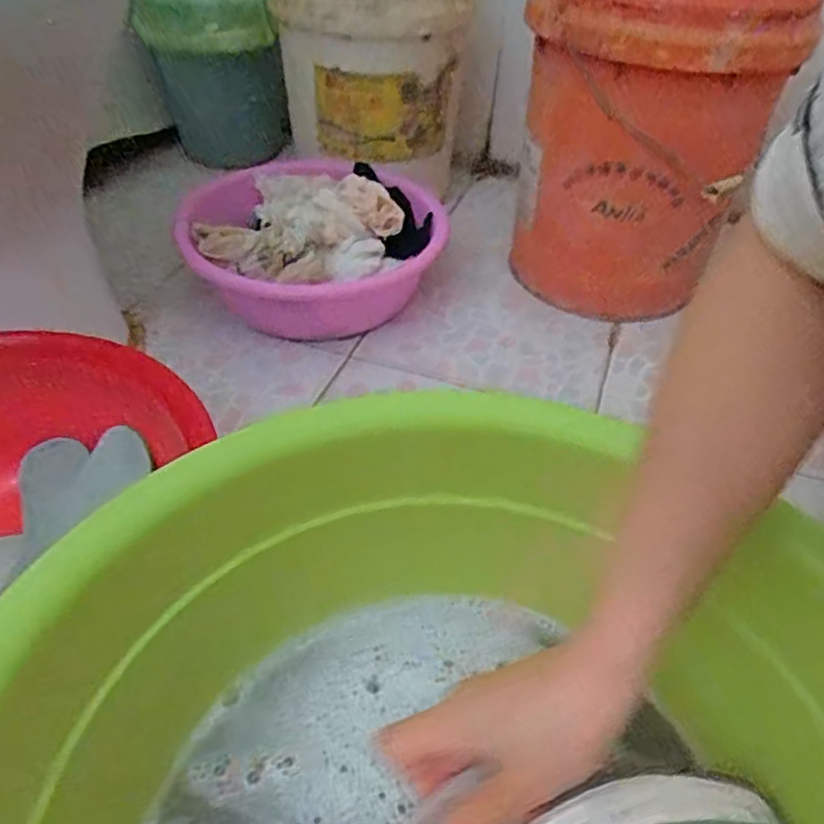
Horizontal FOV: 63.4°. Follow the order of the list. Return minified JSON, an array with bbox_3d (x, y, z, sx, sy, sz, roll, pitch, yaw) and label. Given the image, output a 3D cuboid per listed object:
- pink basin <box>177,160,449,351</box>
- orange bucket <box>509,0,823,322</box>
[{"bbox_3d":[-0.140,-0.220,0.878,0.300,0.144,0.326,2,43,-2],"label":"pink basin"},{"bbox_3d":[0.274,-0.314,0.844,0.254,0.381,0.254,2,43,-2],"label":"orange bucket"}]

